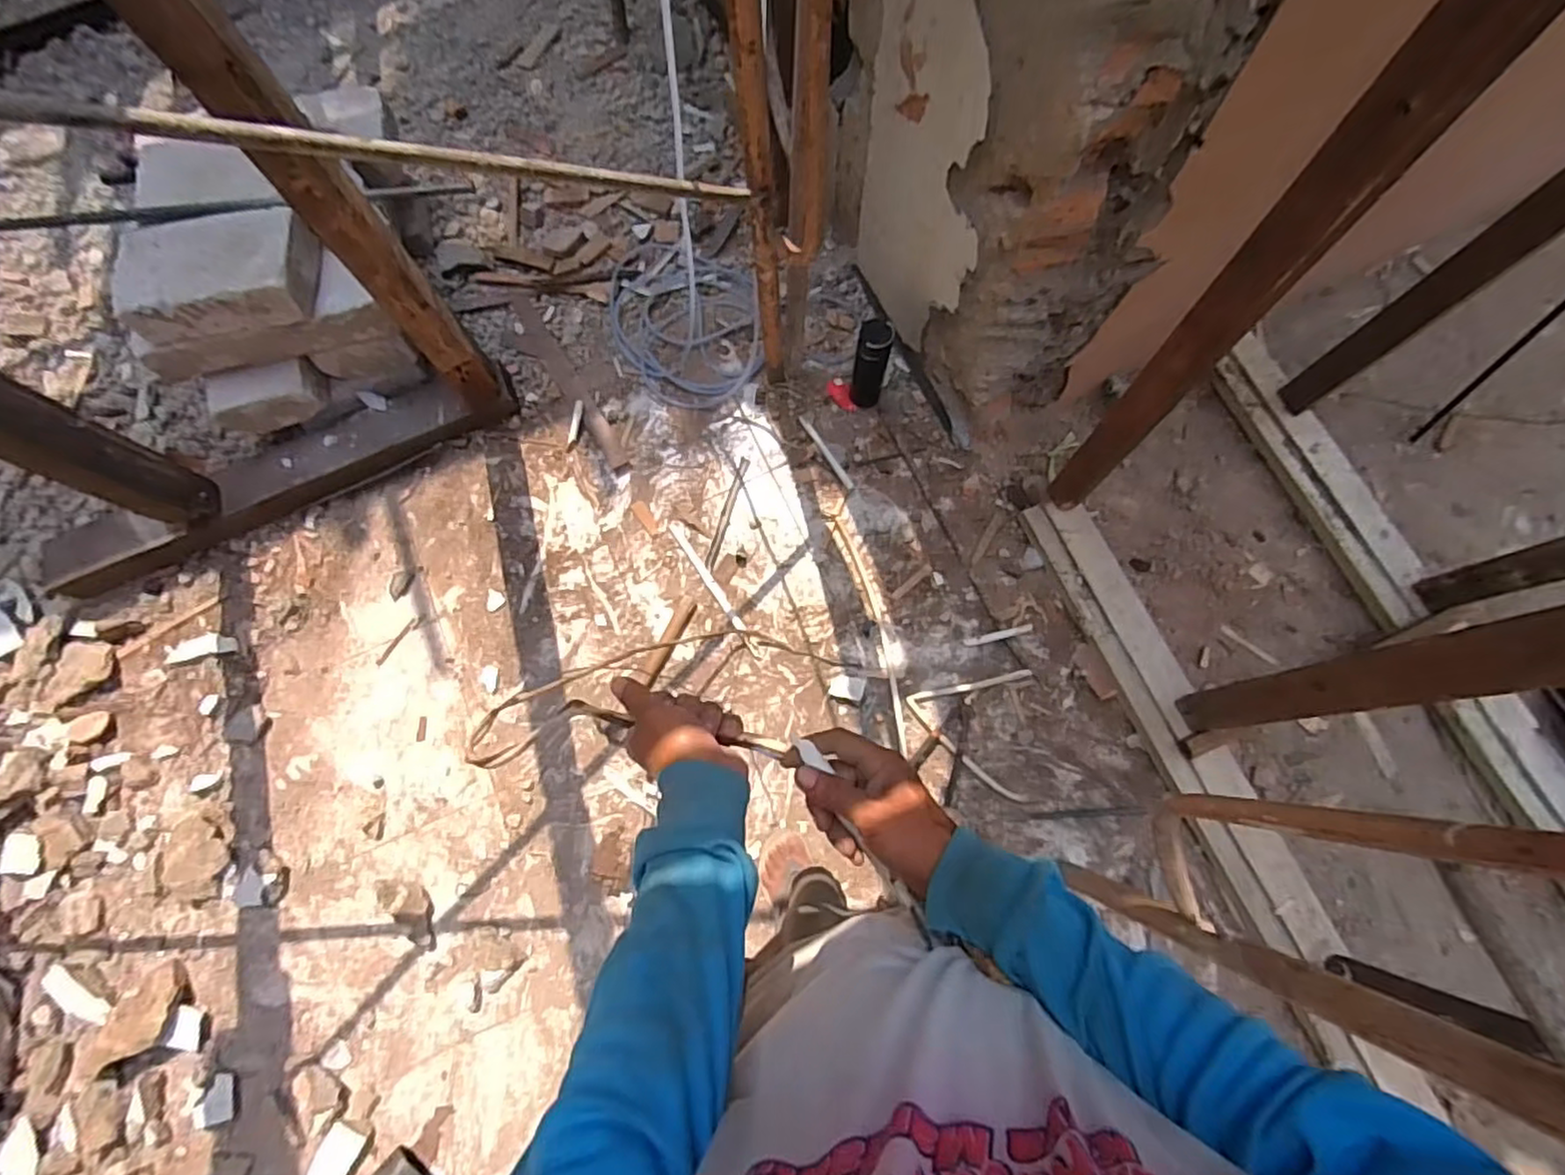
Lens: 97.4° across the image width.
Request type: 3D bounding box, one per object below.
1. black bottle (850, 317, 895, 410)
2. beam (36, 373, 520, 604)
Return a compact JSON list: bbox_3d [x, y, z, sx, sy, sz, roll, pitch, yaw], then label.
[{"bbox_3d":[0.186,-0.468,1.450,0.069,0.226,0.069,5,76,4],"label":"black bottle"},{"bbox_3d":[-1.103,-0.248,1.509,0.996,0.075,0.177,-26,76,-6],"label":"beam"}]

